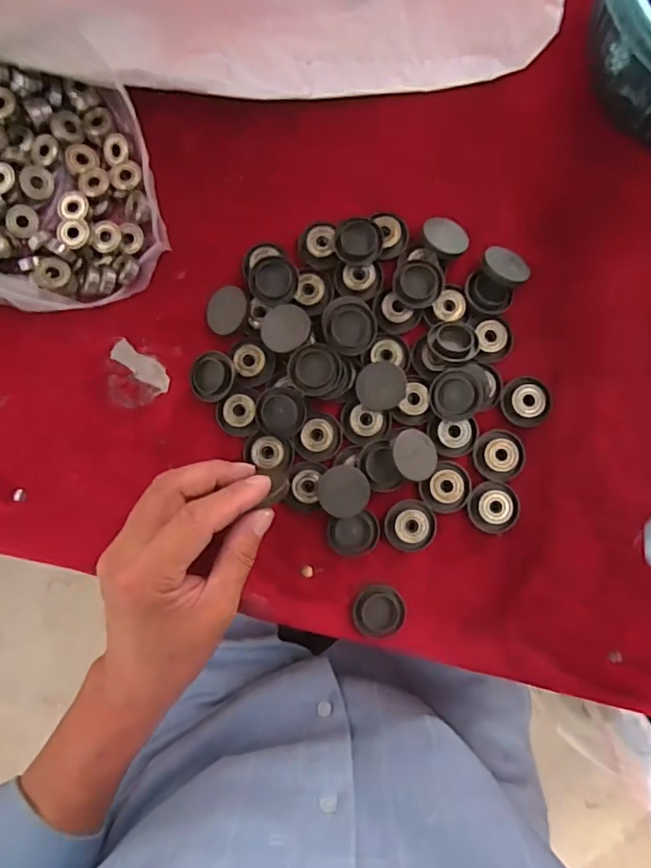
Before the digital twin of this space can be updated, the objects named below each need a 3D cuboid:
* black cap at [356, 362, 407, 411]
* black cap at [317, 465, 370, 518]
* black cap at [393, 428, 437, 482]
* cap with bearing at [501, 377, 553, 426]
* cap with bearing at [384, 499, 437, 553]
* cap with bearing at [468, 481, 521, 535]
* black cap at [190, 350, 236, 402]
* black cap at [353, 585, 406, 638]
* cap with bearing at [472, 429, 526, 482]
[{"bbox_3d":[0.036,-0.031,0.358,0.031,0.011,0.031,0,86,1],"label":"black cap"},{"bbox_3d":[0.012,0.037,0.352,0.032,0.013,0.032,3,86,1],"label":"black cap"},{"bbox_3d":[0.056,0.013,0.345,0.028,0.008,0.033,-44,104,-16],"label":"black cap"},{"bbox_3d":[0.133,-0.021,0.363,0.031,0.008,0.031,0,86,1],"label":"cap with bearing"},{"bbox_3d":[0.055,0.060,0.356,0.033,0.006,0.033,0,86,1],"label":"cap with bearing"},{"bbox_3d":[0.110,0.048,0.357,0.033,0.007,0.033,0,86,1],"label":"cap with bearing"},{"bbox_3d":[-0.076,-0.039,0.366,0.033,0.005,0.032,4,101,20],"label":"black cap"},{"bbox_3d":[0.035,0.114,0.353,0.033,0.005,0.031,0,86,1],"label":"black cap"},{"bbox_3d":[0.115,0.014,0.358,0.034,0.006,0.033,0,86,1],"label":"cap with bearing"}]

